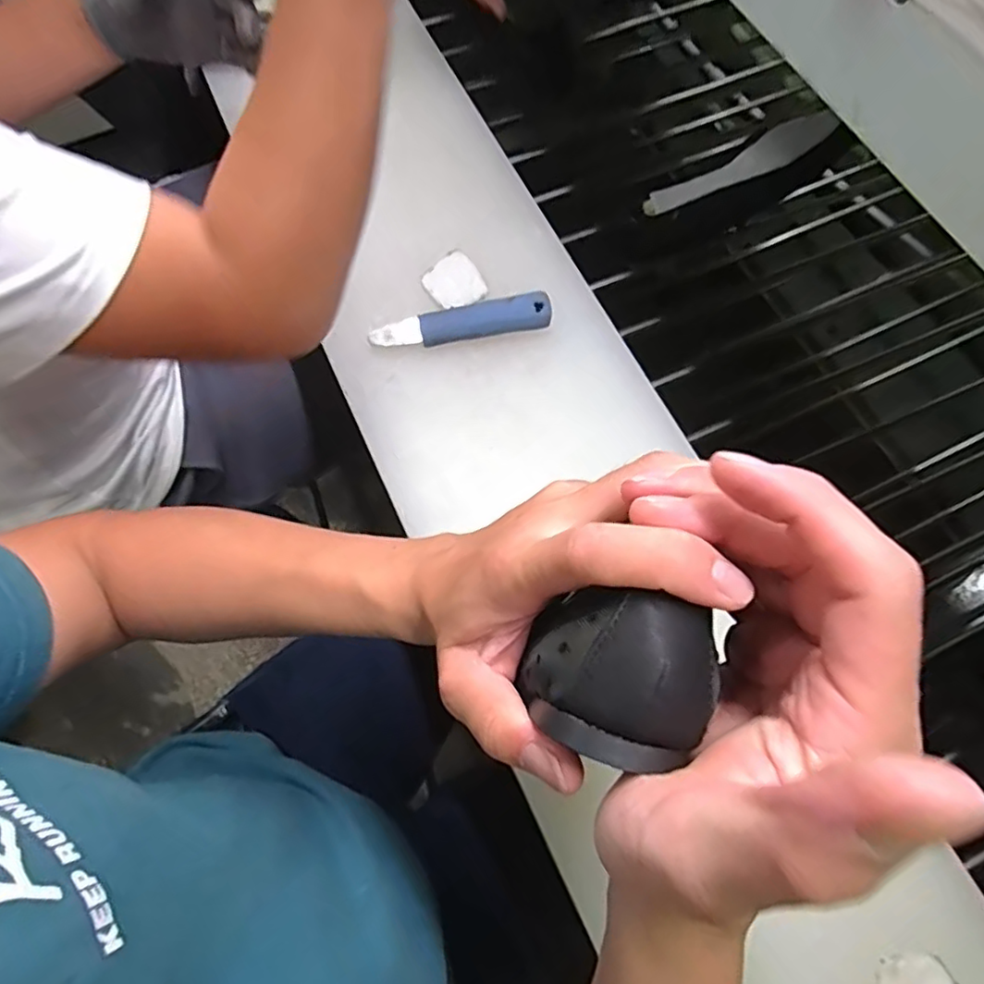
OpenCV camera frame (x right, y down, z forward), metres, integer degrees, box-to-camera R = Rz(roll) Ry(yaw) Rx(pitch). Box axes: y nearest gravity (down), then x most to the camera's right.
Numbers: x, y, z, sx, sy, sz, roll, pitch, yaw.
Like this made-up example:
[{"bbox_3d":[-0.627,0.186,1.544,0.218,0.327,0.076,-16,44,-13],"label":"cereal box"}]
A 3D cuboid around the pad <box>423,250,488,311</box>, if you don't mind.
[{"bbox_3d":[-0.035,-0.192,0.563,0.050,0.010,0.050,-37,74,-12],"label":"pad"}]

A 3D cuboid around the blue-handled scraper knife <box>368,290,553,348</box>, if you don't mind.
[{"bbox_3d":[-0.025,-0.146,0.536,0.156,0.015,0.031,-11,70,-3],"label":"blue-handled scraper knife"}]

